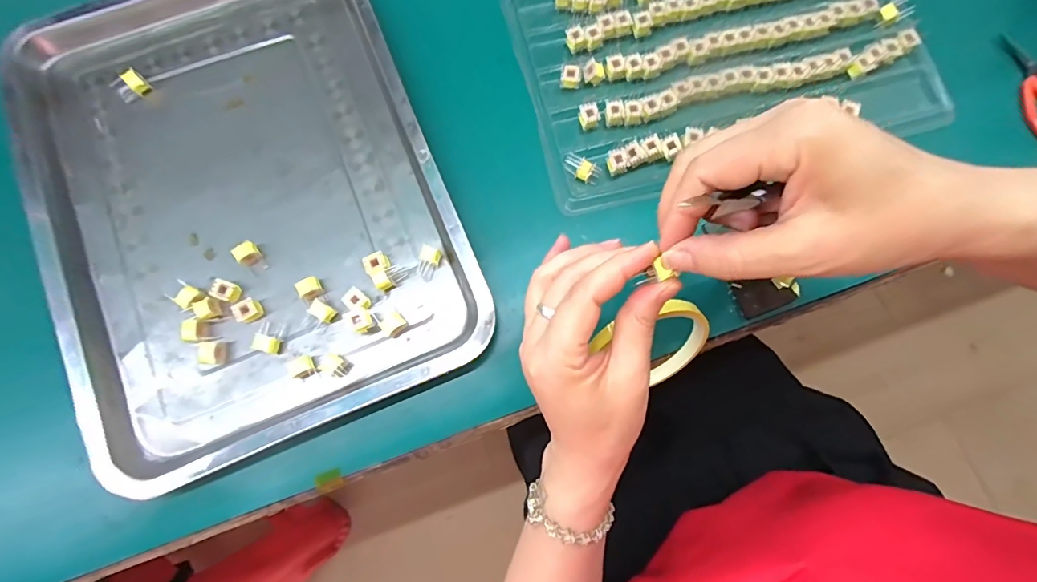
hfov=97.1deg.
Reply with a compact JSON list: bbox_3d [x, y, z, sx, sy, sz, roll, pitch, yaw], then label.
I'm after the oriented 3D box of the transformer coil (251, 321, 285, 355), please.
[{"bbox_3d":[-0.185,0.034,0.337,0.019,0.018,0.021,10,80,3],"label":"transformer coil"}]

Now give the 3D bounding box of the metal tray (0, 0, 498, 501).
[{"bbox_3d":[-0.217,-0.084,0.356,0.288,0.027,0.393,-23,80,-3],"label":"metal tray"}]

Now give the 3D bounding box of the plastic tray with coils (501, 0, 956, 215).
[{"bbox_3d":[0.166,-0.198,0.378,0.324,0.018,0.201,-14,80,-2],"label":"plastic tray with coils"}]

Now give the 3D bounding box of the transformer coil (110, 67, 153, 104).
[{"bbox_3d":[-0.317,-0.168,0.375,0.016,0.013,0.024,43,83,8],"label":"transformer coil"}]

